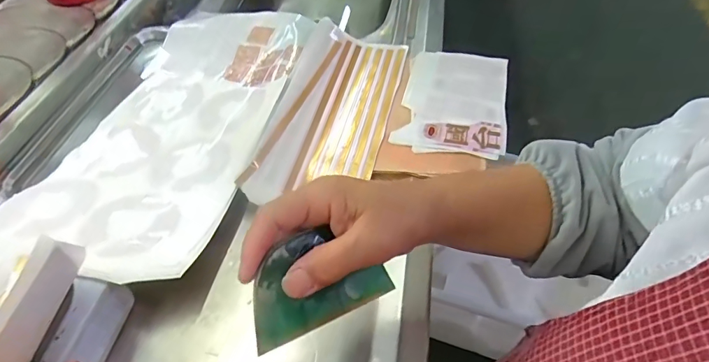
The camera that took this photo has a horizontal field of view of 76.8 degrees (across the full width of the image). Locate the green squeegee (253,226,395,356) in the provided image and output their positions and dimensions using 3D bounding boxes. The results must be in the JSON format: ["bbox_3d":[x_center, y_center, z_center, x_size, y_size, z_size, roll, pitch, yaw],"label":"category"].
[{"bbox_3d":[-0.021,0.059,0.279,0.094,0.007,0.057,-17,89,-29],"label":"green squeegee"}]

